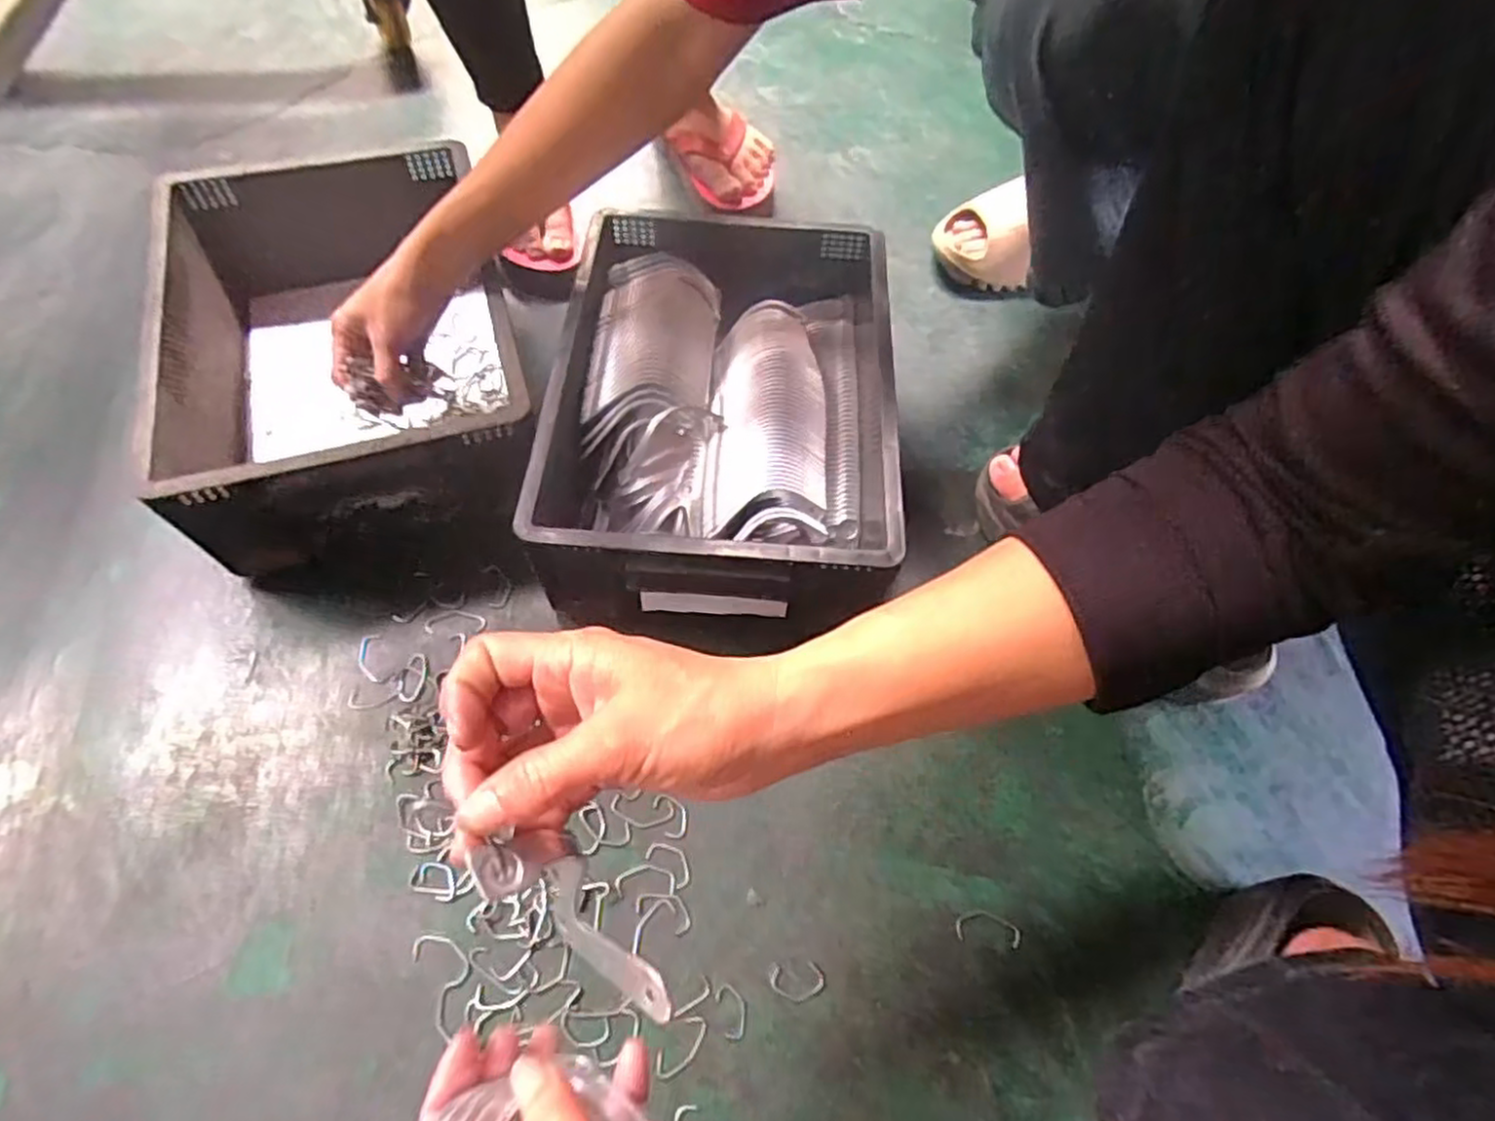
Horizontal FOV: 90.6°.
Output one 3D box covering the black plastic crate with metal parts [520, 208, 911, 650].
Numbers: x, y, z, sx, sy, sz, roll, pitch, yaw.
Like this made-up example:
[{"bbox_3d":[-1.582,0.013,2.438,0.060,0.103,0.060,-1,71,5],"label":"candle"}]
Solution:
[{"bbox_3d":[-0.019,-0.115,0.584,0.246,0.116,0.334,2,60,-2],"label":"black plastic crate with metal parts"}]

